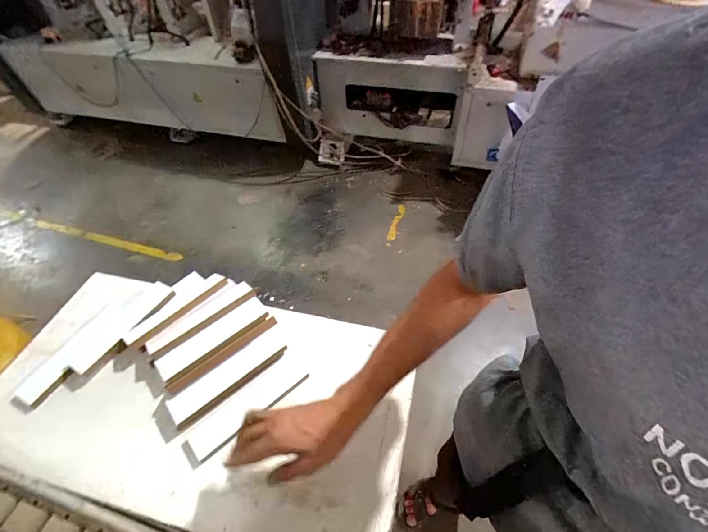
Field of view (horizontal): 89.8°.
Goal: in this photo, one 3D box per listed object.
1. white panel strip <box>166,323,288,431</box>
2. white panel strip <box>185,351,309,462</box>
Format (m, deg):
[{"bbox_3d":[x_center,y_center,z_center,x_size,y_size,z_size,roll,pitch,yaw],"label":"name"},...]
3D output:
[{"bbox_3d":[-0.196,0.171,0.569,0.194,0.017,0.056,-33,55,-22],"label":"white panel strip"},{"bbox_3d":[-0.162,0.210,0.549,0.188,0.012,0.052,-35,59,-22],"label":"white panel strip"}]

